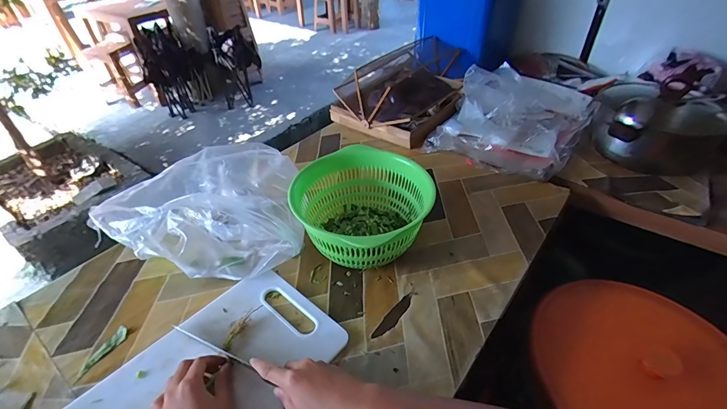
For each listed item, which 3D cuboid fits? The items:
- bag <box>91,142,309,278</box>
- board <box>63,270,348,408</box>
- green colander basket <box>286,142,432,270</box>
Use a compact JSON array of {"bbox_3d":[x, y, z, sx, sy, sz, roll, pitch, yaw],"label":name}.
[{"bbox_3d":[-0.253,0.012,0.584,0.276,0.135,0.182,-6,41,-5],"label":"bag"},{"bbox_3d":[-0.197,0.221,0.445,0.194,0.012,0.324,29,49,31],"label":"board"},{"bbox_3d":[-0.001,0.019,0.587,0.199,0.128,0.208,-1,41,1],"label":"green colander basket"}]

